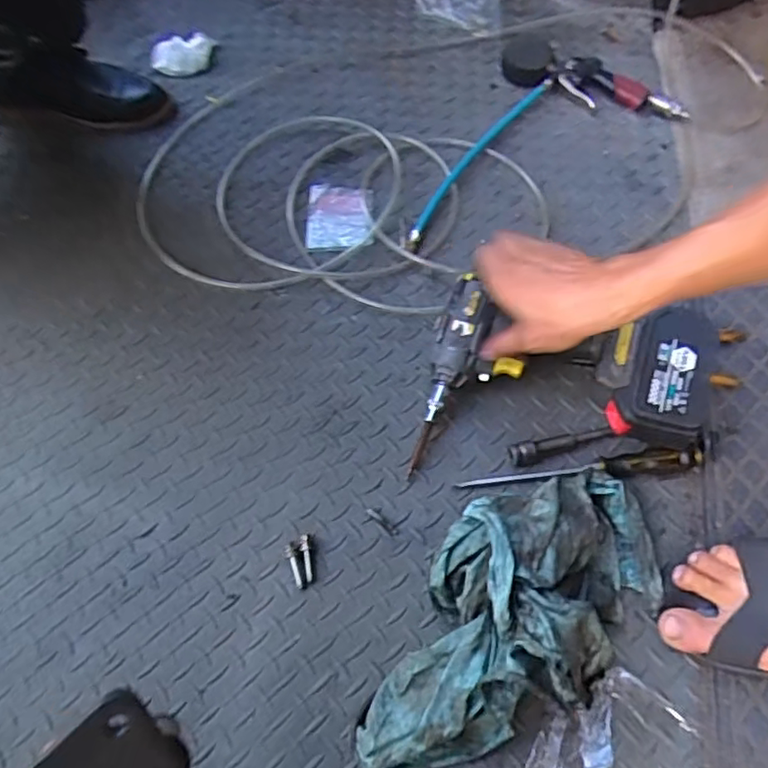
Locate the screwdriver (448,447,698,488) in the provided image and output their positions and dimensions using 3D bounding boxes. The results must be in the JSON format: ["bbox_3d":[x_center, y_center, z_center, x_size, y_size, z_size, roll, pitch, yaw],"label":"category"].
[{"bbox_3d":[0.197,0.082,0.612,0.241,0.025,0.023,-2,63,-2],"label":"screwdriver"}]

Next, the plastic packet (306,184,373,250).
[{"bbox_3d":[-0.059,-0.213,0.775,0.078,0.013,0.103,-4,63,-3],"label":"plastic packet"}]

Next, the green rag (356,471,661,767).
[{"bbox_3d":[0.109,0.182,0.505,0.315,0.120,0.158,-34,69,-16],"label":"green rag"}]

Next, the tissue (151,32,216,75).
[{"bbox_3d":[-0.299,-0.492,0.909,0.088,0.017,0.065,-6,64,-4],"label":"tissue"}]

